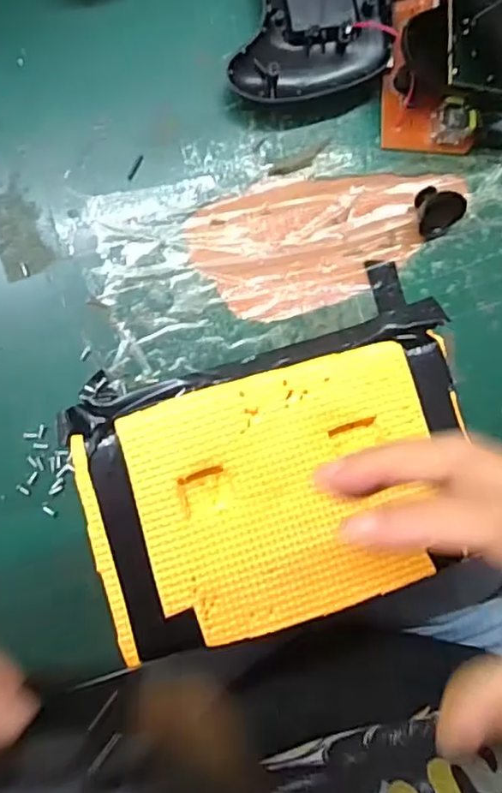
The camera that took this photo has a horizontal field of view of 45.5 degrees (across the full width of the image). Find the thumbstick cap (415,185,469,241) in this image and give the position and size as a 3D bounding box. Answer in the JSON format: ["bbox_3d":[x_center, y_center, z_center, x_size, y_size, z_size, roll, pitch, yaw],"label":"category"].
[{"bbox_3d":[0.098,-0.097,0.317,0.025,0.019,0.024,0,88,-5],"label":"thumbstick cap"}]

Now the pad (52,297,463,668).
[{"bbox_3d":[0.016,0.042,0.301,0.190,0.022,0.134,-12,91,-5],"label":"pad"}]

